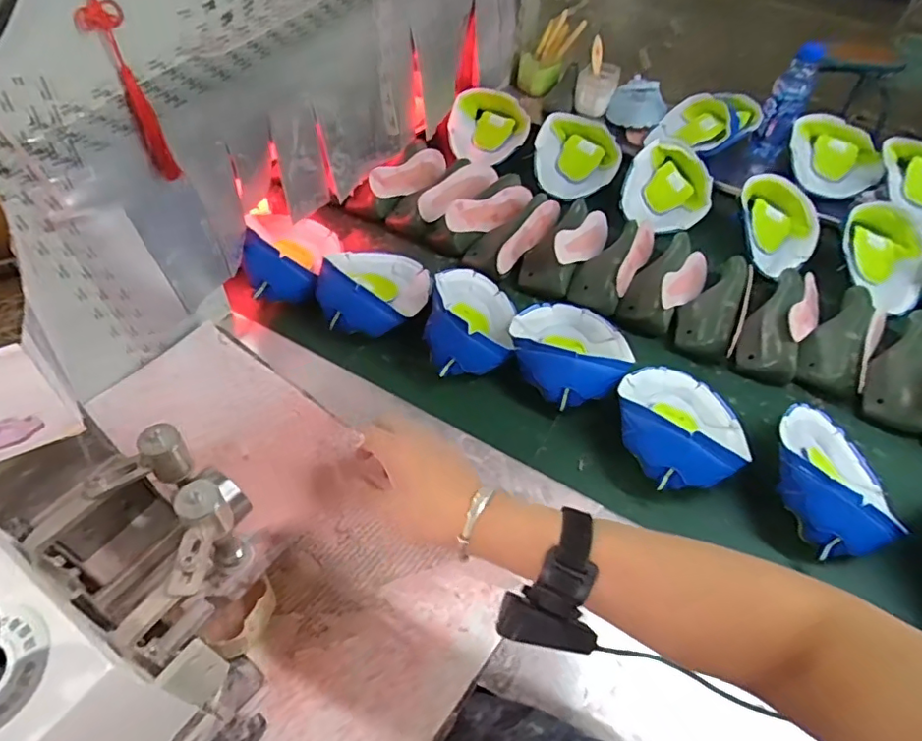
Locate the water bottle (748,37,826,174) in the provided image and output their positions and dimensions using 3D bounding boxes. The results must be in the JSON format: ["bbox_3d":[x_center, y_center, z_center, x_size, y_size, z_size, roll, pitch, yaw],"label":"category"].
[{"bbox_3d":[0.634,-0.516,1.111,0.069,0.216,0.078,29,56,16],"label":"water bottle"}]

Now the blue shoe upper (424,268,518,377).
[{"bbox_3d":[0.018,-0.079,0.838,0.118,0.083,0.205,13,33,6],"label":"blue shoe upper"}]

